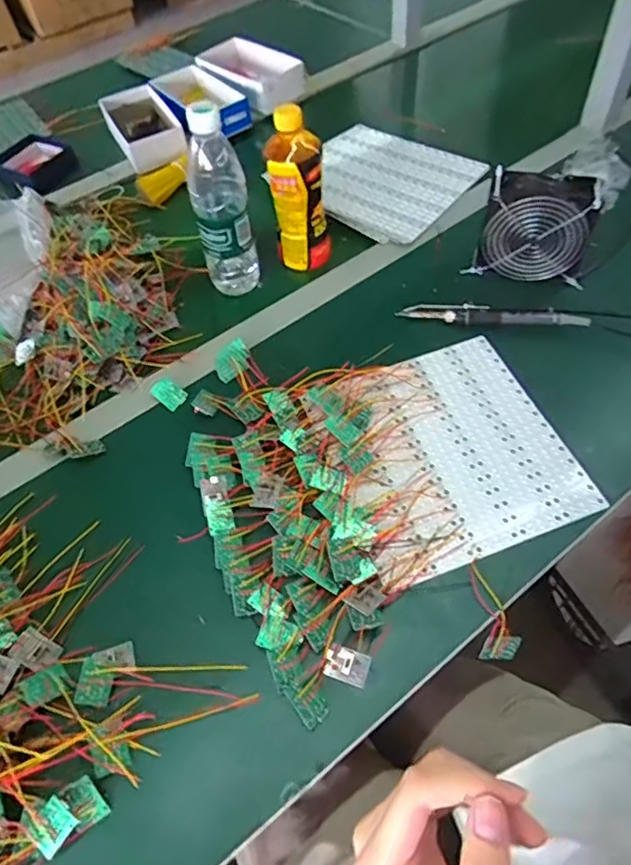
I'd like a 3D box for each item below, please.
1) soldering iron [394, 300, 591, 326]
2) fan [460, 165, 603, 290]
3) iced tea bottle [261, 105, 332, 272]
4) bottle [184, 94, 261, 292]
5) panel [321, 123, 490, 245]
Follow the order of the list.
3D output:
[{"bbox_3d":[0.206,-0.140,0.666,0.207,0.028,0.027,8,58,6],"label":"soldering iron"},{"bbox_3d":[0.256,-0.236,0.661,0.119,0.127,0.034,5,56,8],"label":"fan"},{"bbox_3d":[-0.022,-0.296,0.694,0.068,0.187,0.068,-6,57,3],"label":"iced tea bottle"},{"bbox_3d":[-0.110,-0.261,0.656,0.068,0.212,0.060,-17,57,-4],"label":"bottle"},{"bbox_3d":[0.094,-0.378,0.844,0.235,0.016,0.227,33,64,23],"label":"panel"}]

